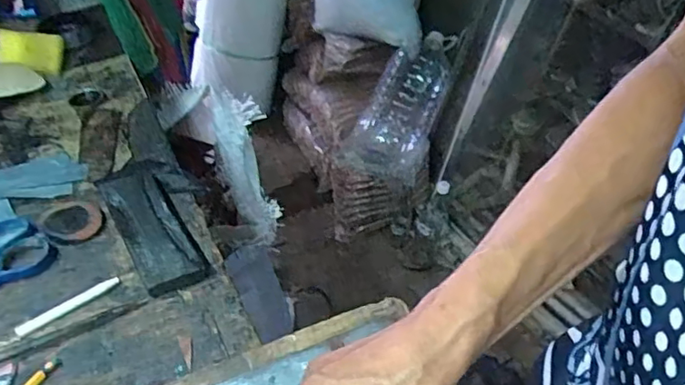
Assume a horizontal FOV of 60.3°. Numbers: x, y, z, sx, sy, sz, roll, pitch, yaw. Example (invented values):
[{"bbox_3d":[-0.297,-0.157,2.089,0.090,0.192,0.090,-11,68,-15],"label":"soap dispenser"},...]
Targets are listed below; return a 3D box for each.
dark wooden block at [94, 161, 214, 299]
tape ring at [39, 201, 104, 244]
[{"bbox_3d":[-0.190,0.023,0.571,0.056,0.018,0.195,-21,46,-24],"label":"dark wooden block"},{"bbox_3d":[-0.258,0.028,0.562,0.053,0.008,0.058,1,41,-1],"label":"tape ring"}]

